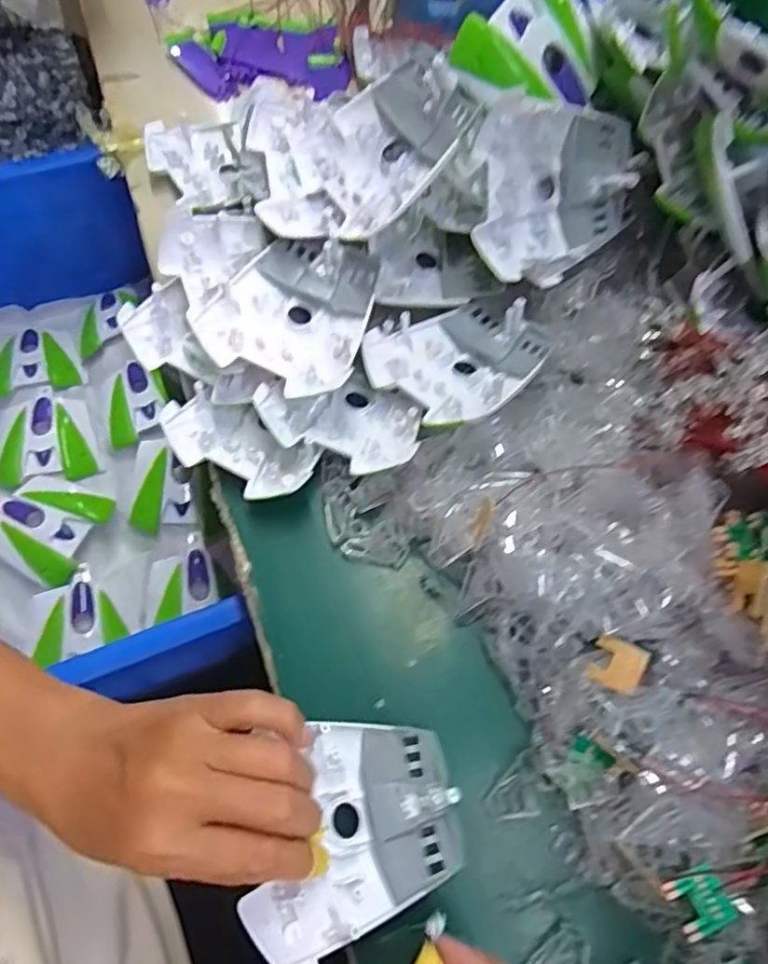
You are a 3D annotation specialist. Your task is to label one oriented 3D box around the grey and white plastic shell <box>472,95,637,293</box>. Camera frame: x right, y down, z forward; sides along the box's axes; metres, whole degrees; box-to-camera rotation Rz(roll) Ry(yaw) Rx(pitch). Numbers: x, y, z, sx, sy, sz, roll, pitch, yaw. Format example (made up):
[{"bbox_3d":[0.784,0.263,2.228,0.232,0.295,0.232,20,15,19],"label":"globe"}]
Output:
[{"bbox_3d":[0.112,-0.183,0.397,0.117,0.100,0.024,-5,22,-21],"label":"grey and white plastic shell"}]

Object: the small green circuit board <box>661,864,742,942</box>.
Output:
[{"bbox_3d":[0.146,0.196,0.285,0.025,0.004,0.024,-22,63,-7],"label":"small green circuit board"}]

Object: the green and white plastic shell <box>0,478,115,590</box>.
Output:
[{"bbox_3d":[-0.308,0.041,0.557,0.093,0.021,0.091,16,68,6],"label":"green and white plastic shell"}]

